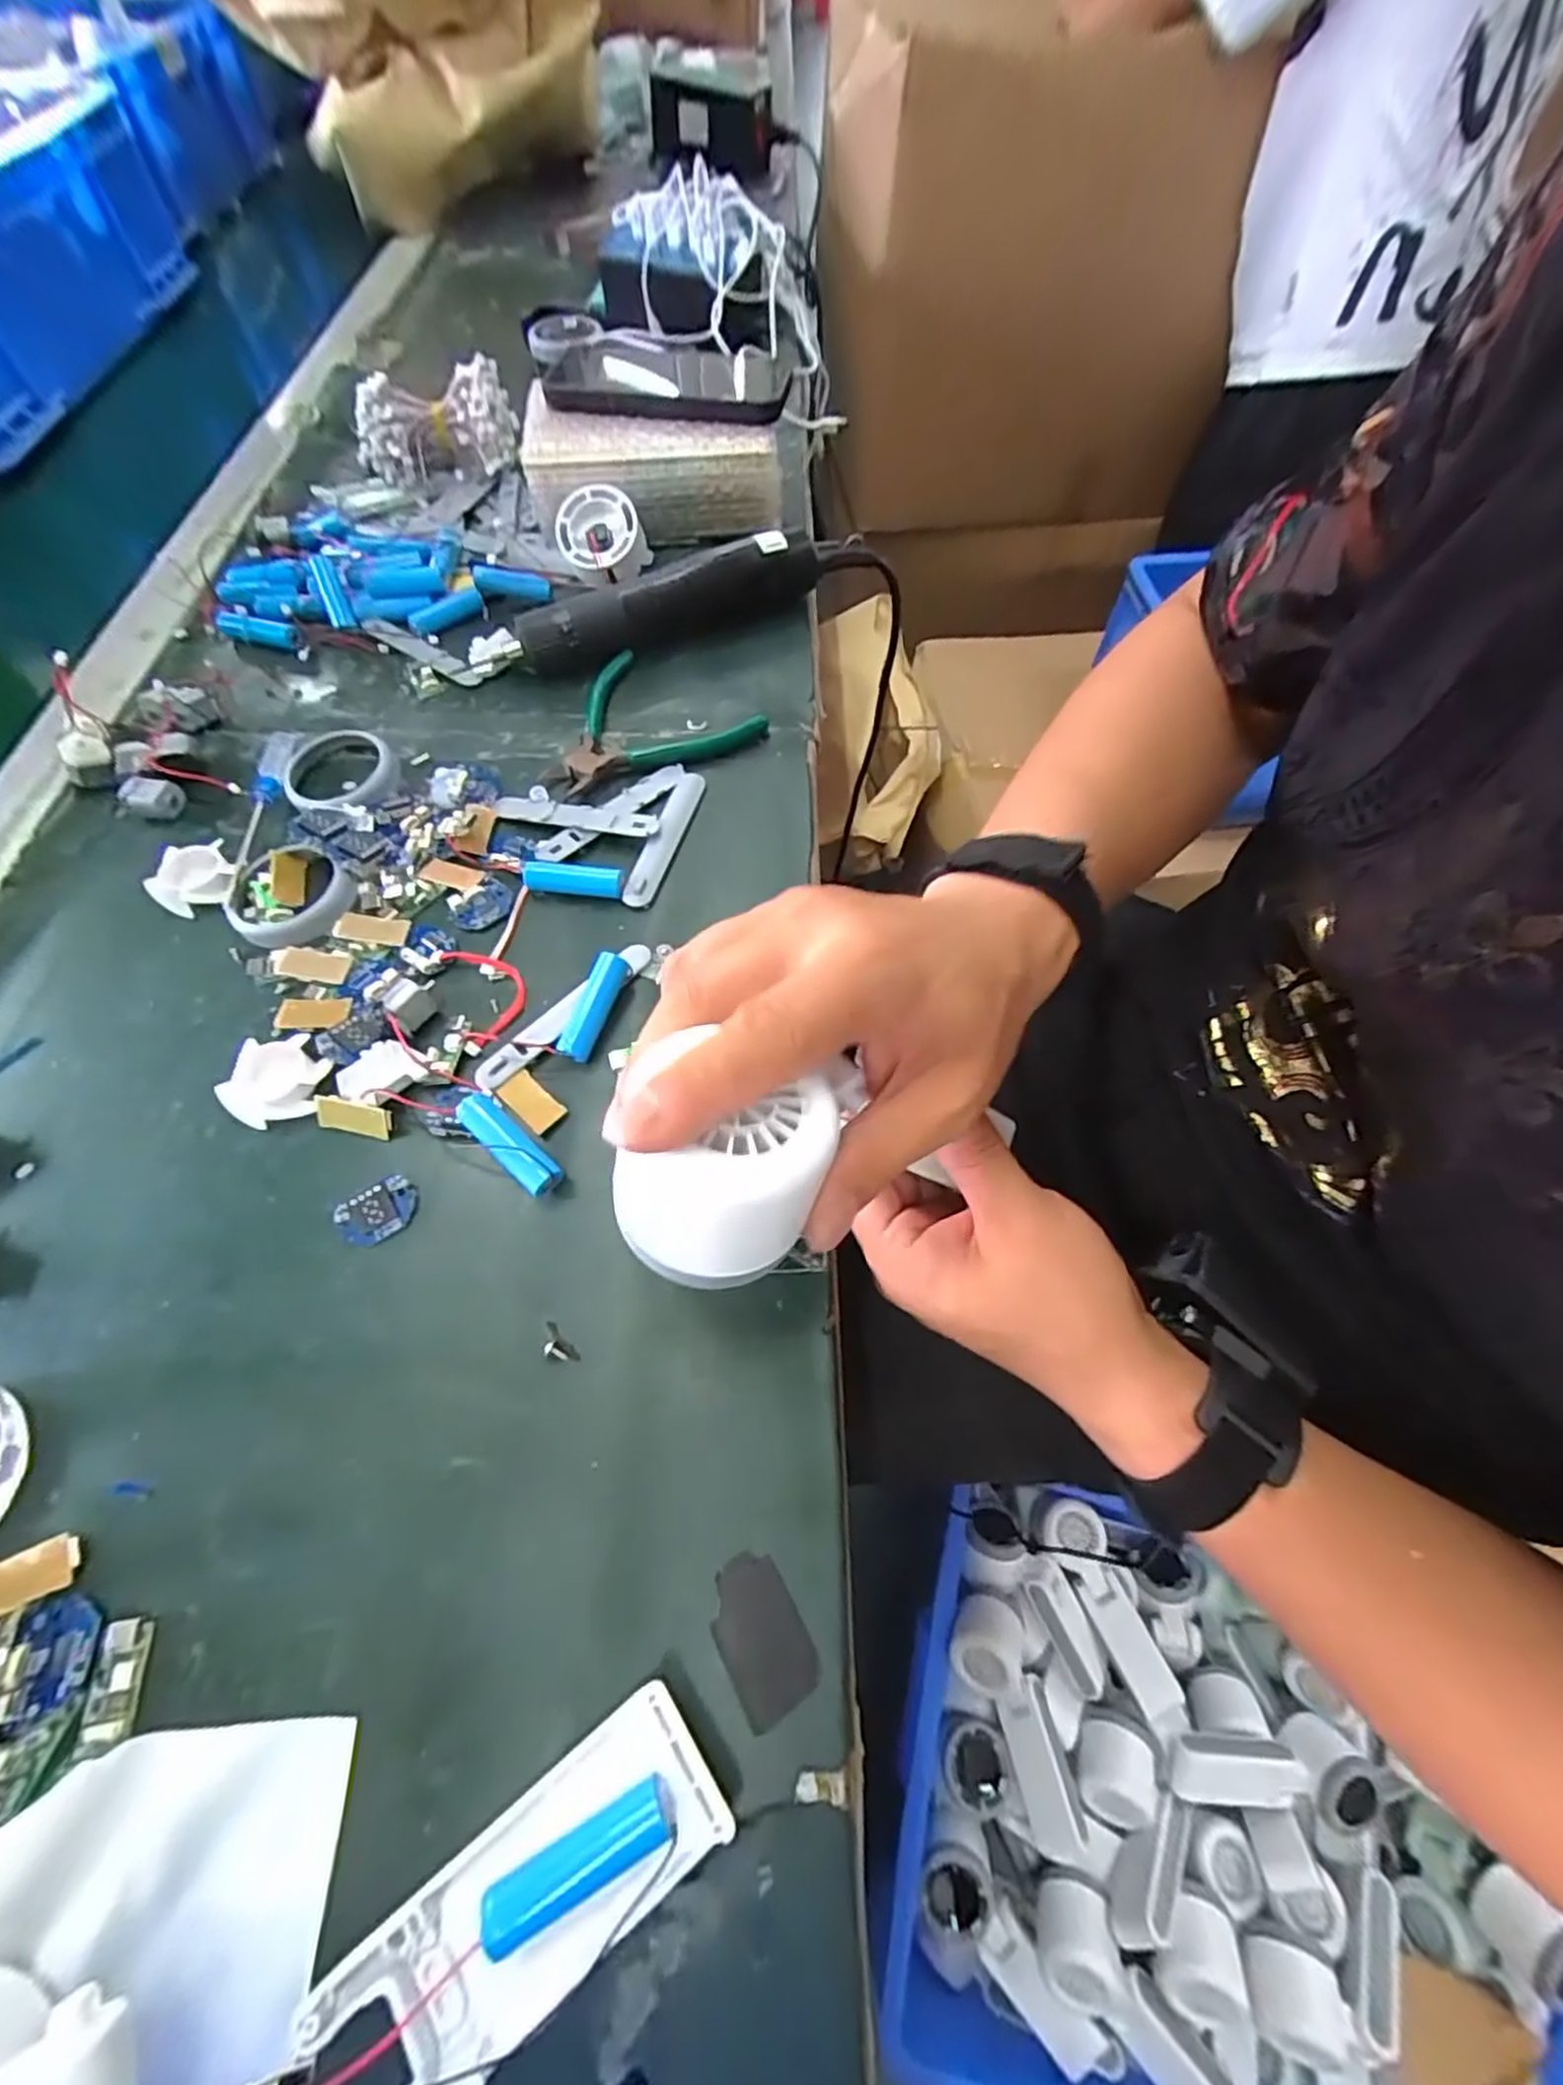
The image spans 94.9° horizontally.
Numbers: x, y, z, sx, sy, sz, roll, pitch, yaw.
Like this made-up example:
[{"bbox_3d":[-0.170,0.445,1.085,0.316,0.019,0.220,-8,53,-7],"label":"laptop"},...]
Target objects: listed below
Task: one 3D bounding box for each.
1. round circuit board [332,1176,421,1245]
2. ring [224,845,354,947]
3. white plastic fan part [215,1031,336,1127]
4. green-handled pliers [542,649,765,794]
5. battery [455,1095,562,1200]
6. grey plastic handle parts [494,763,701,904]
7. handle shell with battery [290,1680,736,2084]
[{"bbox_3d":[-0.159,0.066,0.282,0.031,0.005,0.023,-19,64,-11],"label":"round circuit board"},{"bbox_3d":[-0.241,-0.074,0.350,0.056,0.011,0.055,0,62,-1],"label":"ring"},{"bbox_3d":[-0.213,0.016,0.304,0.036,0.011,0.040,15,63,7],"label":"white plastic fan part"},{"bbox_3d":[-0.082,-0.175,0.410,0.111,0.010,0.107,31,66,15],"label":"green-handled pliers"},{"bbox_3d":[-0.109,0.041,0.287,0.050,0.018,0.014,38,67,17],"label":"battery"},{"bbox_3d":[-0.101,-0.121,0.383,0.103,0.009,0.094,15,63,7],"label":"grey plastic handle parts"},{"bbox_3d":[-0.065,0.224,0.186,0.102,0.017,0.039,-33,67,-17],"label":"handle shell with battery"}]

